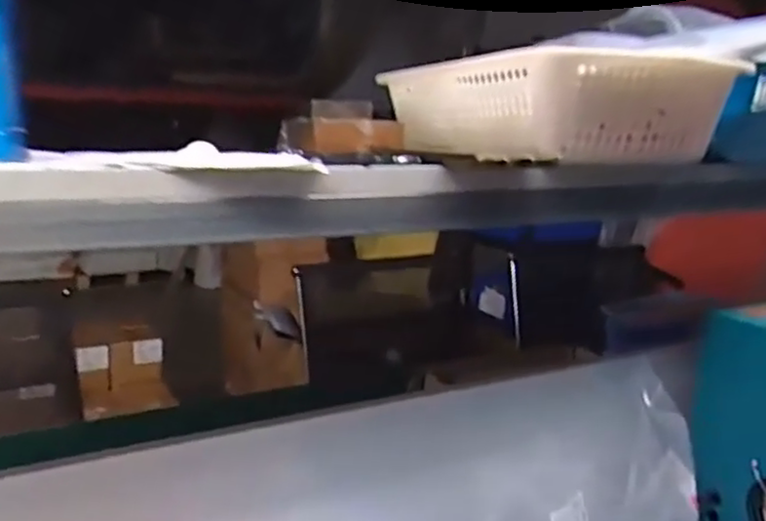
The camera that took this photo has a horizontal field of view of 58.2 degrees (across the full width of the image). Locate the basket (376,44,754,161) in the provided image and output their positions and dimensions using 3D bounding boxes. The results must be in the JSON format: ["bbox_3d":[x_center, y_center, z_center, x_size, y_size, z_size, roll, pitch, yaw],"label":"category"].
[{"bbox_3d":[0.160,-0.145,0.670,0.215,0.077,0.277,-4,12,-25],"label":"basket"}]

